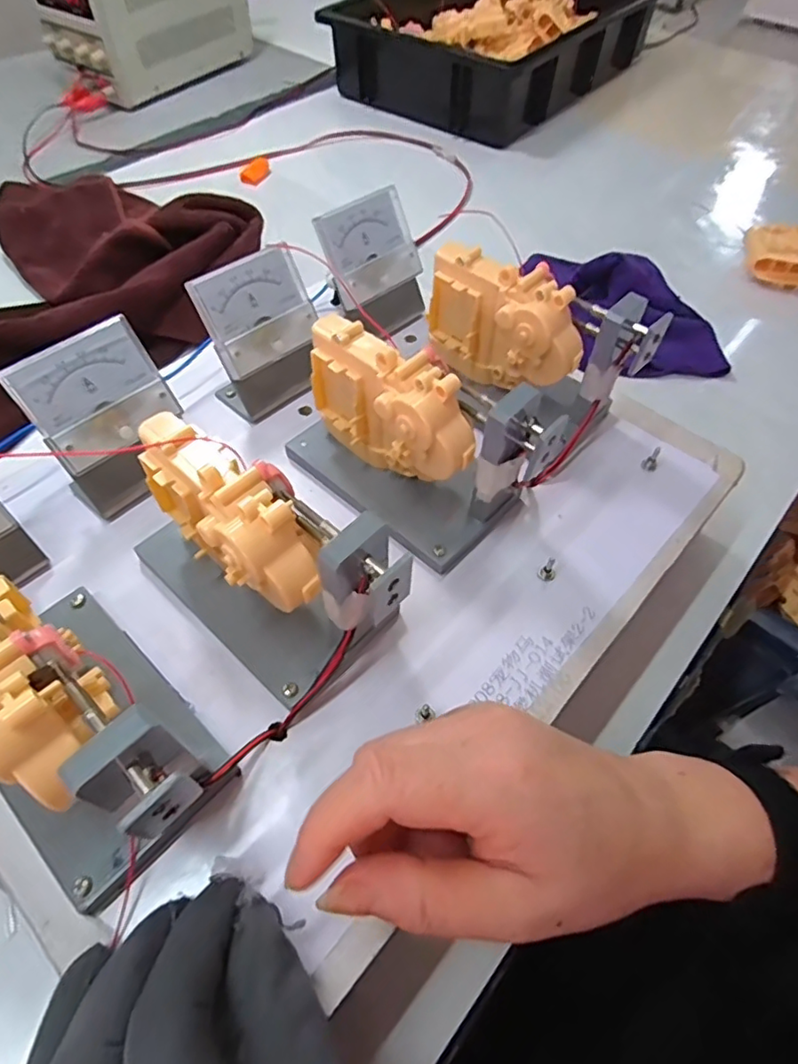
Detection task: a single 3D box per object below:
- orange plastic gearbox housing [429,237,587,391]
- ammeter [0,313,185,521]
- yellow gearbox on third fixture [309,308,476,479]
[{"bbox_3d":[0.058,-0.117,0.332,0.095,0.068,0.027,36,62,22],"label":"orange plastic gearbox housing"},{"bbox_3d":[-0.147,-0.057,0.297,0.042,0.071,0.067,34,62,21],"label":"ammeter"},{"bbox_3d":[-0.003,-0.060,0.295,0.033,0.078,0.097,-35,63,-22],"label":"yellow gearbox on third fixture"}]

